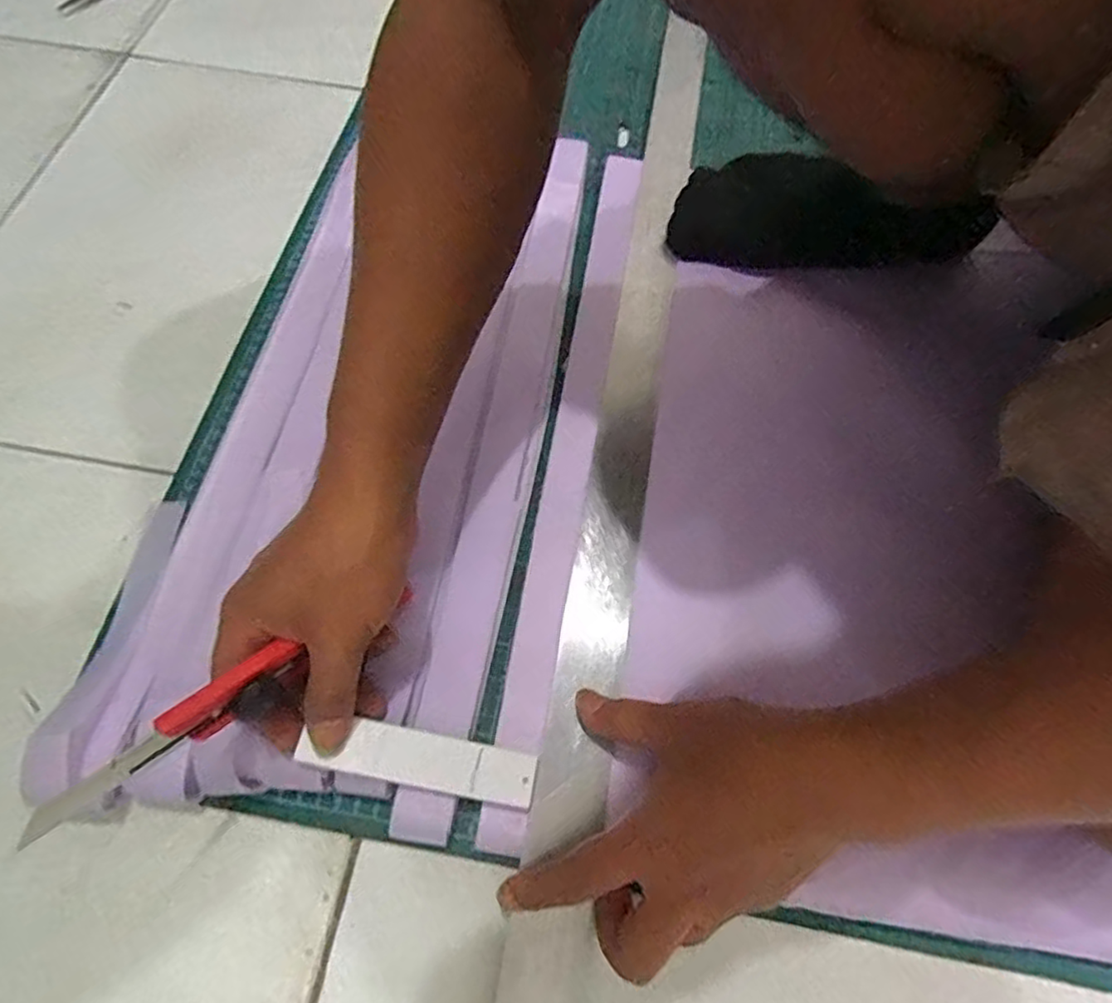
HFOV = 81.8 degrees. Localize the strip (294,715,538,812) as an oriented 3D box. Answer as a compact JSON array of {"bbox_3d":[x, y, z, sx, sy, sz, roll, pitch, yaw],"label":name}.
[{"bbox_3d":[-0.066,0.128,0.318,0.110,0.004,0.027,14,65,-7],"label":"strip"}]

